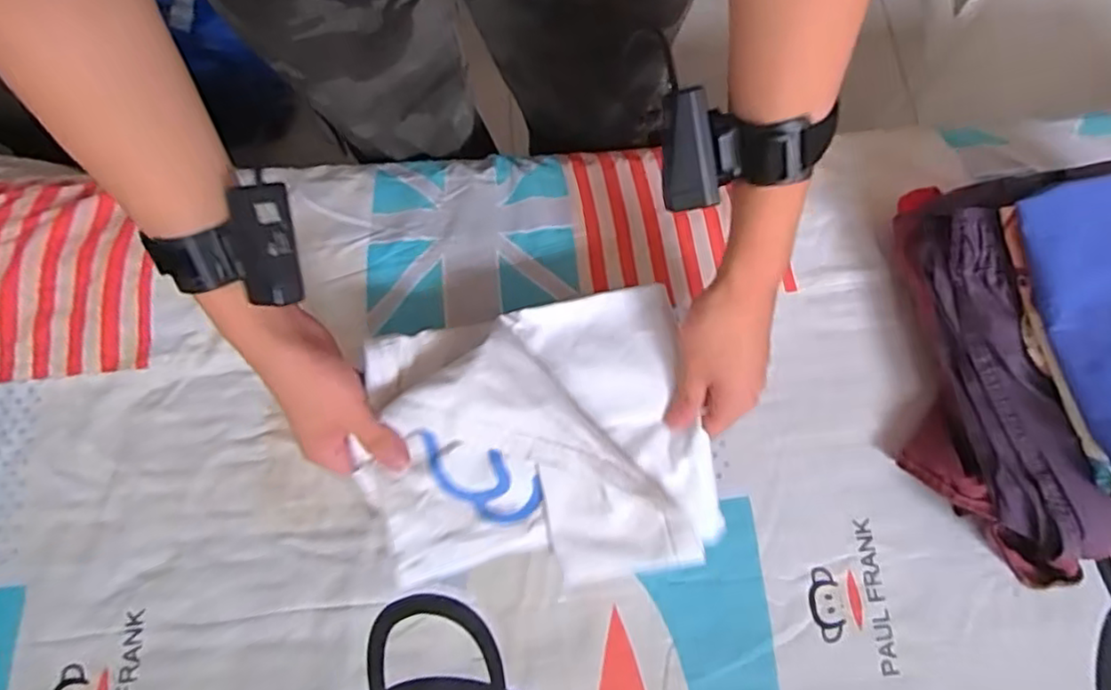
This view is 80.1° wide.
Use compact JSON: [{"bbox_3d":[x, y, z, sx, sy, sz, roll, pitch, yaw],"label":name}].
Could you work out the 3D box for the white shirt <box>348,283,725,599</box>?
[{"bbox_3d":[-0.013,0.075,0.503,0.249,0.073,0.213,-12,73,-4],"label":"white shirt"}]

